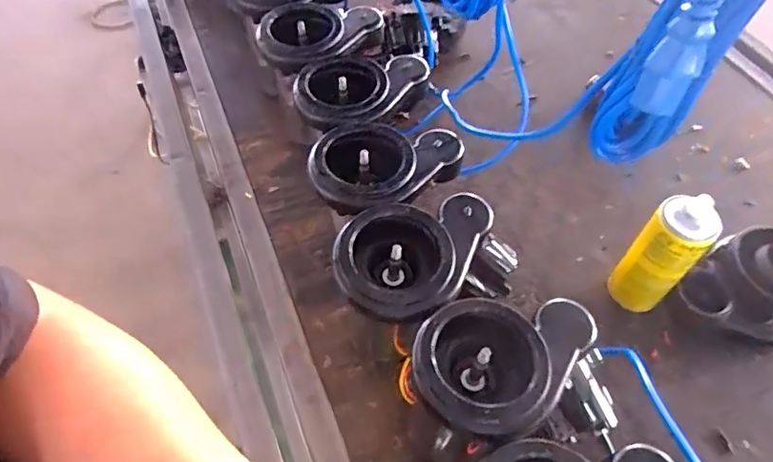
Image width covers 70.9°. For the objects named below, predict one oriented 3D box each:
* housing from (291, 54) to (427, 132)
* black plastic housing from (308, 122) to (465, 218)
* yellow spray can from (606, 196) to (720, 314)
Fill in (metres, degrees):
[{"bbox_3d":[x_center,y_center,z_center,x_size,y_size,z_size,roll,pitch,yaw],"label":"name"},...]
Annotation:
[{"bbox_3d":[-0.033,-0.174,0.672,0.158,0.047,0.118,-33,59,-22],"label":"housing"},{"bbox_3d":[-0.003,-0.067,0.616,0.164,0.067,0.121,-27,57,-18],"label":"black plastic housing"},{"bbox_3d":[0.321,0.034,0.641,0.065,0.174,0.069,-39,61,-25],"label":"yellow spray can"}]

